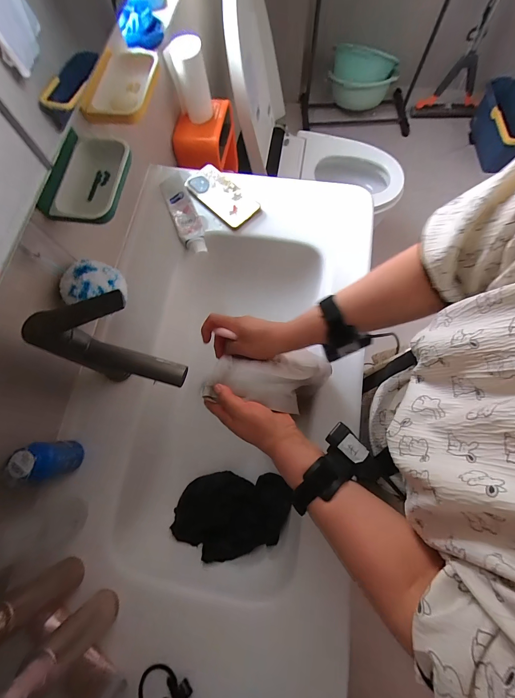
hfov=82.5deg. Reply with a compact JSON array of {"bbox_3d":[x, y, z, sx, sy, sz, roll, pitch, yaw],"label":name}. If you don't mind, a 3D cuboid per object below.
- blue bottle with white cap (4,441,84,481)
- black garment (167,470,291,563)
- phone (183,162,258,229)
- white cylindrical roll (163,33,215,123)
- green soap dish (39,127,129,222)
[{"bbox_3d":[-0.294,0.158,0.423,0.039,0.113,0.043,14,74,5],"label":"blue bottle with white cap"},{"bbox_3d":[-0.044,0.287,0.514,0.197,0.026,0.128,-1,57,-3],"label":"black garment"},{"bbox_3d":[-0.077,-0.320,0.602,0.167,0.008,0.077,43,79,12],"label":"phone"},{"bbox_3d":[-0.153,-0.606,0.675,0.077,0.145,0.091,-14,74,-3],"label":"white cylindrical roll"},{"bbox_3d":[-0.232,-0.238,0.415,0.096,0.034,0.137,6,74,3],"label":"green soap dish"}]

